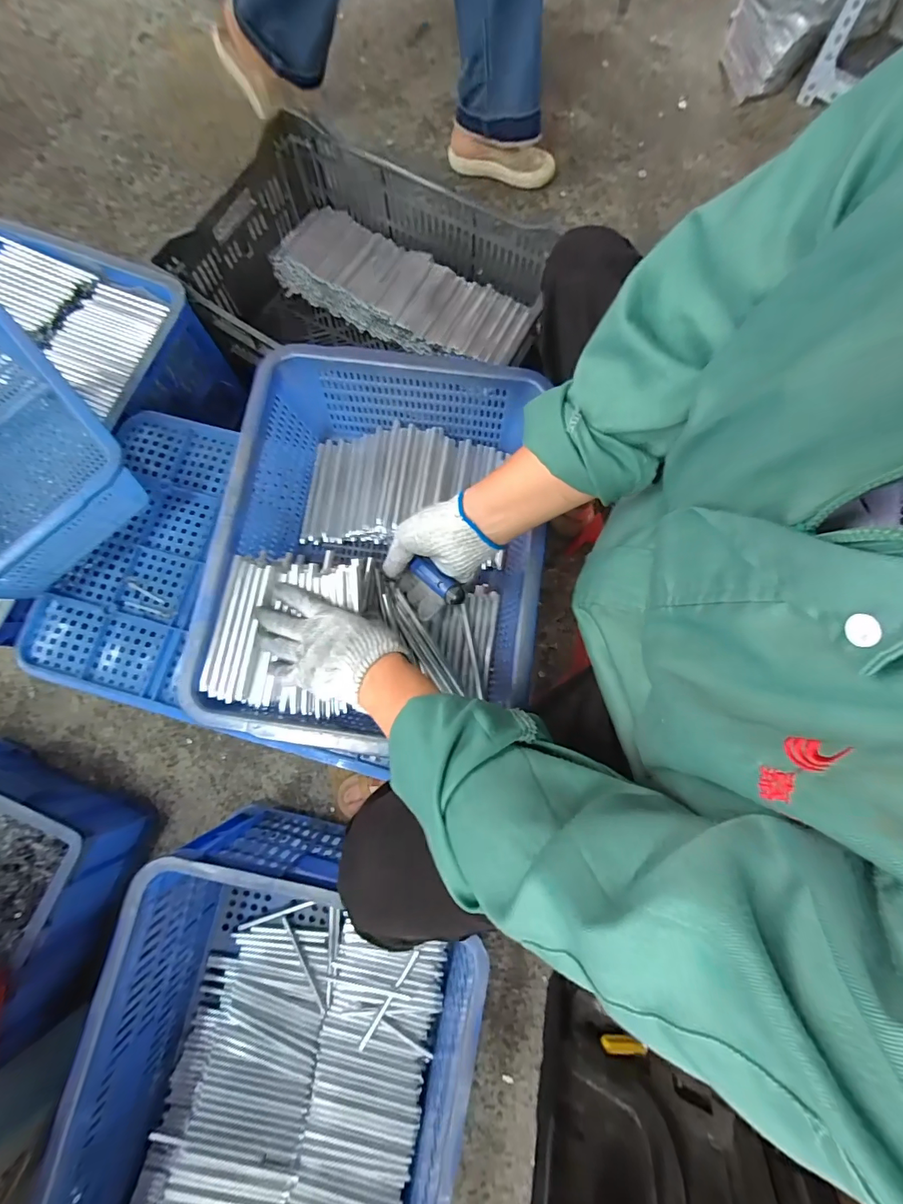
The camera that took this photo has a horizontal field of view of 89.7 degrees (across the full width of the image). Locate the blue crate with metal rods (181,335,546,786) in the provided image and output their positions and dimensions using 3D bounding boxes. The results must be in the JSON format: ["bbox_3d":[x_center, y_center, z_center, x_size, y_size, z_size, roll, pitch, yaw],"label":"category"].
[{"bbox_3d":[-0.086,-0.061,0.544,0.336,0.129,0.438,10,79,3],"label":"blue crate with metal rods"}]

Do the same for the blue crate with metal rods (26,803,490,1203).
[{"bbox_3d":[-0.229,0.640,0.580,0.441,0.258,0.614,11,79,3],"label":"blue crate with metal rods"}]

